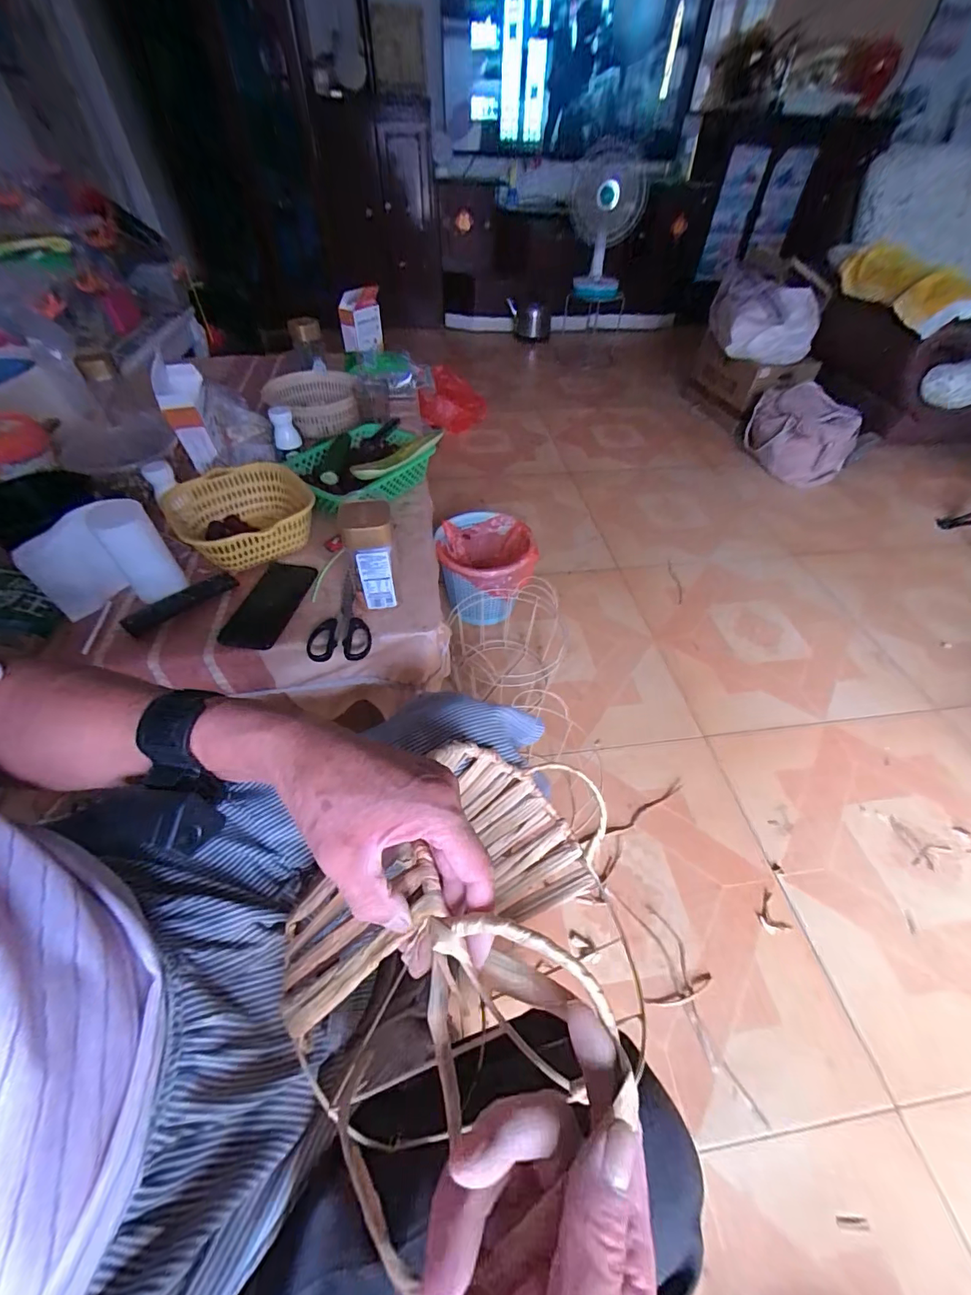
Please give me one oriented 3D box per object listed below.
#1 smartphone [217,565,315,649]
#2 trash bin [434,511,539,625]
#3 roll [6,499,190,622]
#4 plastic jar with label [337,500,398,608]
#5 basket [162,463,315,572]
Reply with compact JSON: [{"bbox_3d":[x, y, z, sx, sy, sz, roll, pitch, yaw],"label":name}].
[{"bbox_3d":[-0.305,-0.063,0.643,0.086,0.014,0.170,9,50,6],"label":"smartphone"},{"bbox_3d":[0.000,-0.194,1.169,0.235,0.209,0.294,-11,51,-11],"label":"trash bin"},{"bbox_3d":[-0.510,-0.113,0.598,0.159,0.128,0.043,-19,53,-16],"label":"roll"},{"bbox_3d":[-0.151,-0.125,0.600,0.063,0.137,0.065,-11,51,-10],"label":"plastic jar with label"},{"bbox_3d":[-0.371,-0.211,0.716,0.197,0.073,0.208,1,50,-1],"label":"basket"}]

